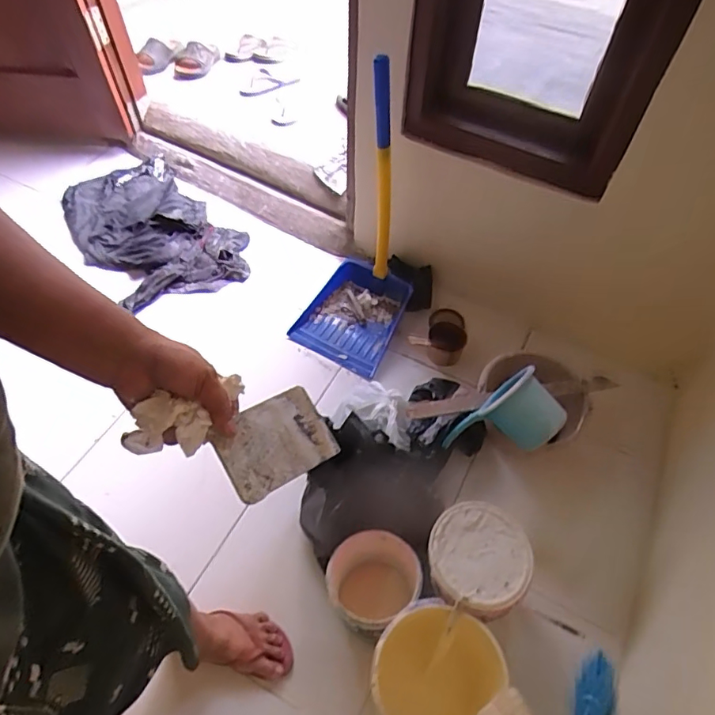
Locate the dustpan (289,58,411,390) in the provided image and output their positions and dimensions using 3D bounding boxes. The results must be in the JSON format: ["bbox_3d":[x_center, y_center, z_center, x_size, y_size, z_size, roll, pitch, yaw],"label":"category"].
[{"bbox_3d":[0.005,-0.277,1.193,0.258,0.622,0.330,27,60,16],"label":"dustpan"}]

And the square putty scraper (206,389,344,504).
[{"bbox_3d":[-0.076,0.078,0.476,0.103,0.008,0.077,-27,79,-32],"label":"square putty scraper"}]

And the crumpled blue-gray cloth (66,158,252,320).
[{"bbox_3d":[-0.595,-0.375,1.520,0.398,0.060,0.574,-31,62,-20],"label":"crumpled blue-gray cloth"}]

